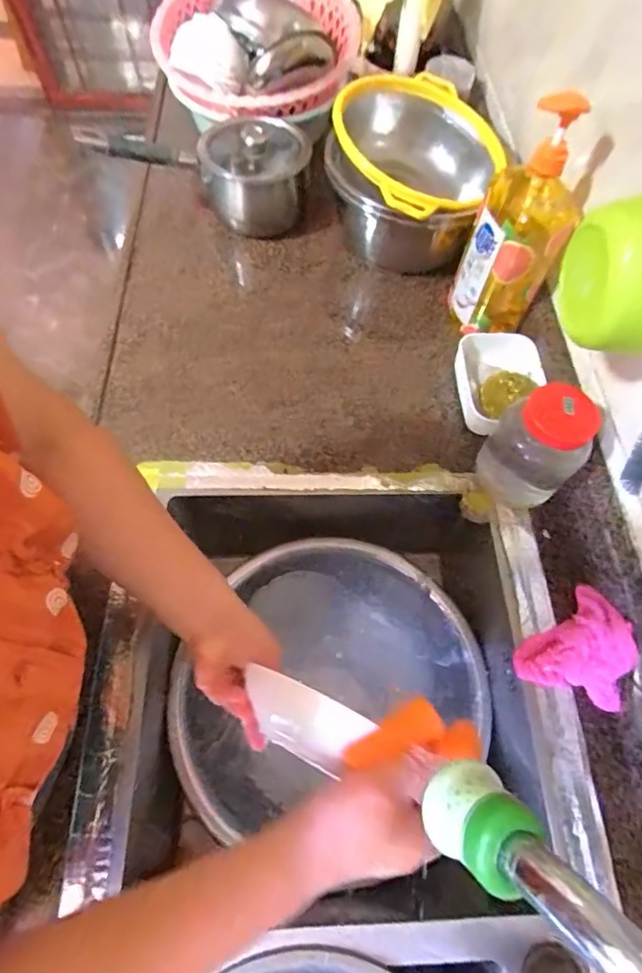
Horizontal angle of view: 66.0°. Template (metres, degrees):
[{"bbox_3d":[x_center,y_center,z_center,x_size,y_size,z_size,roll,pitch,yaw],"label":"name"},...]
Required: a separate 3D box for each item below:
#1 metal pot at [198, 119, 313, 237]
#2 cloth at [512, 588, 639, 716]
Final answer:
[{"bbox_3d":[-0.106,-0.488,0.798,0.160,0.126,0.140,-5,64,-6],"label":"metal pot"},{"bbox_3d":[0.278,0.175,0.510,0.115,0.066,0.095,-38,71,-19],"label":"cloth"}]

